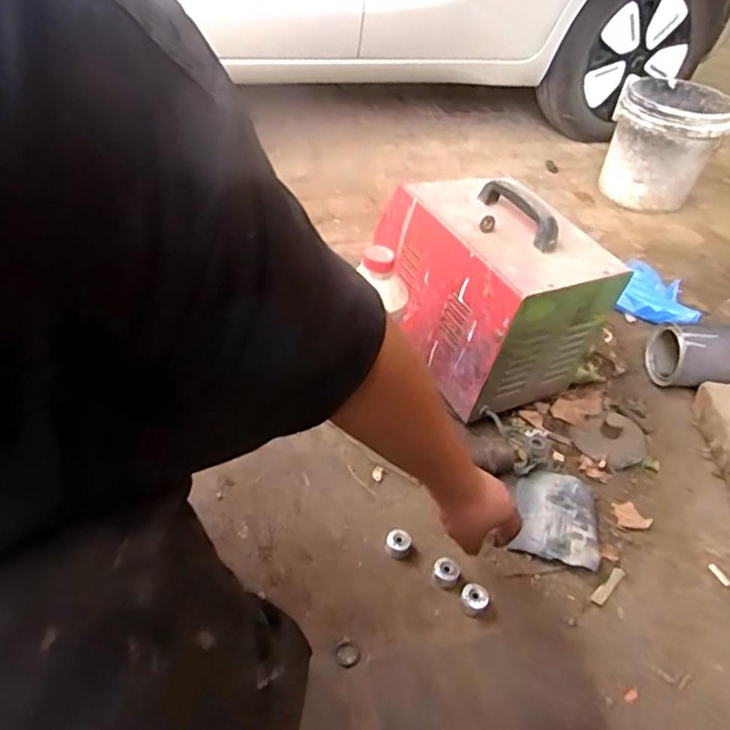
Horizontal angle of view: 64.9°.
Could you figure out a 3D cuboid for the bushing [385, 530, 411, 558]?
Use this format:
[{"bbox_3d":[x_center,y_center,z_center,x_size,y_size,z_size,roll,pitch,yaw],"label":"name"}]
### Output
[{"bbox_3d":[0.041,0.220,0.708,0.030,0.021,0.028,3,42,-3],"label":"bushing"}]

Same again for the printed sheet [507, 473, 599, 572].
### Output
[{"bbox_3d":[0.251,0.202,0.762,0.100,0.024,0.131,13,42,8],"label":"printed sheet"}]

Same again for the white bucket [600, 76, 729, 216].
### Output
[{"bbox_3d":[0.751,-0.556,1.464,0.249,0.249,0.269,23,45,19],"label":"white bucket"}]

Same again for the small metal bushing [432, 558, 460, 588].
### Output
[{"bbox_3d":[0.096,0.245,0.682,0.031,0.022,0.029,3,42,-3],"label":"small metal bushing"}]

